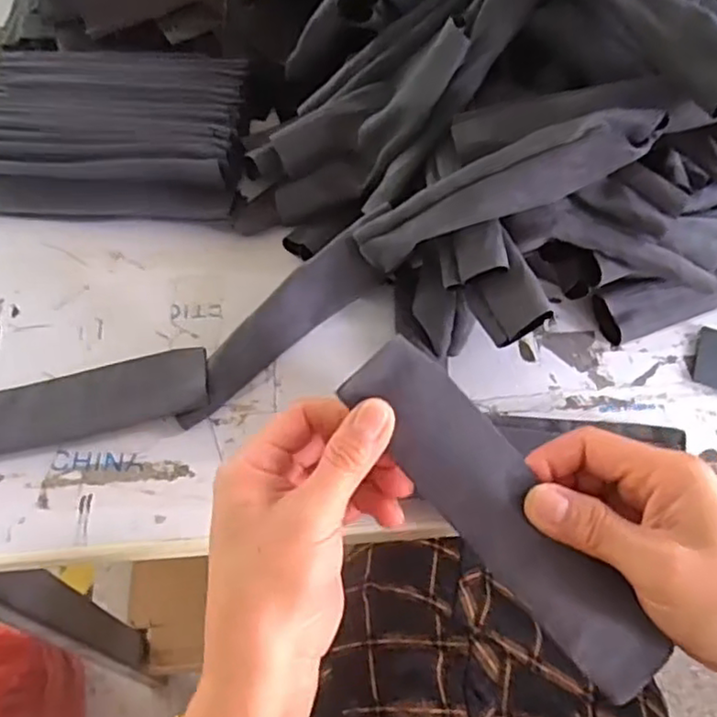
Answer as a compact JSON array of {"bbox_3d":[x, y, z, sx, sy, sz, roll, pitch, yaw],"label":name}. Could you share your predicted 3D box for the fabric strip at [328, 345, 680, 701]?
[{"bbox_3d":[0.066,0.071,0.297,0.044,0.006,0.183,-39,86,0],"label":"fabric strip"}]

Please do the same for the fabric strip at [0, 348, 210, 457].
[{"bbox_3d":[-0.182,0.030,0.395,0.181,0.017,0.042,-12,61,-9],"label":"fabric strip"}]

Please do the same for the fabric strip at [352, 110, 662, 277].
[{"bbox_3d":[0.078,-0.095,0.374,0.175,0.033,0.026,-20,57,22],"label":"fabric strip"}]

